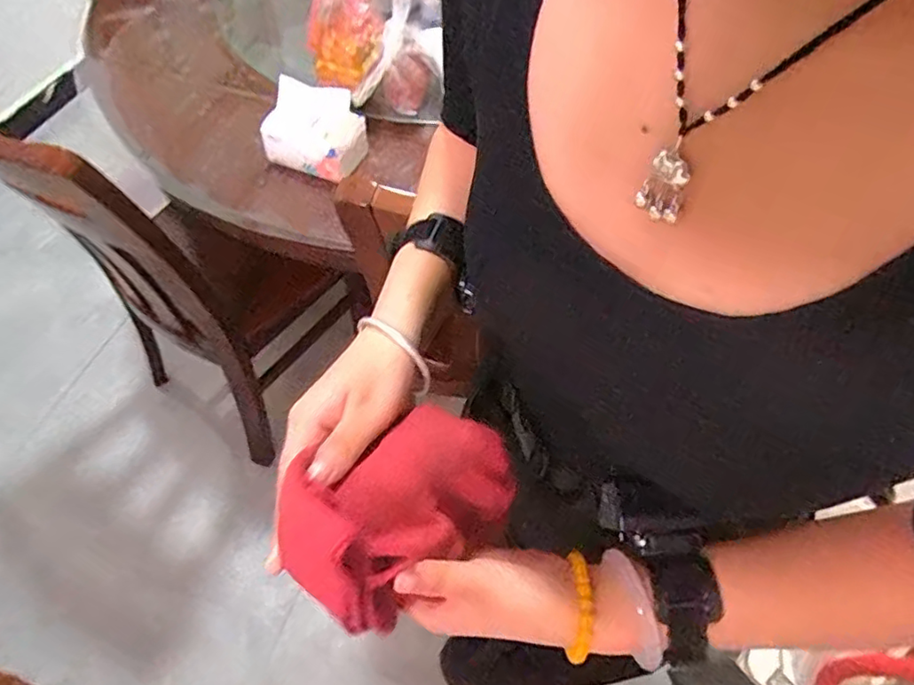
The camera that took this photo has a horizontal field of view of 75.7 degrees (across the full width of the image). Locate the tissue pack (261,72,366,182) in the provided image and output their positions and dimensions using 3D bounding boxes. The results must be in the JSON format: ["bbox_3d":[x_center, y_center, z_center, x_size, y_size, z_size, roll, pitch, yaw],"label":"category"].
[{"bbox_3d":[-0.221,-0.323,0.896,0.137,0.103,0.087,18,58,8],"label":"tissue pack"}]

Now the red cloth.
[{"bbox_3d":[-0.028,0.092,0.329,0.145,0.034,0.093,-16,92,-39],"label":"red cloth"}]

